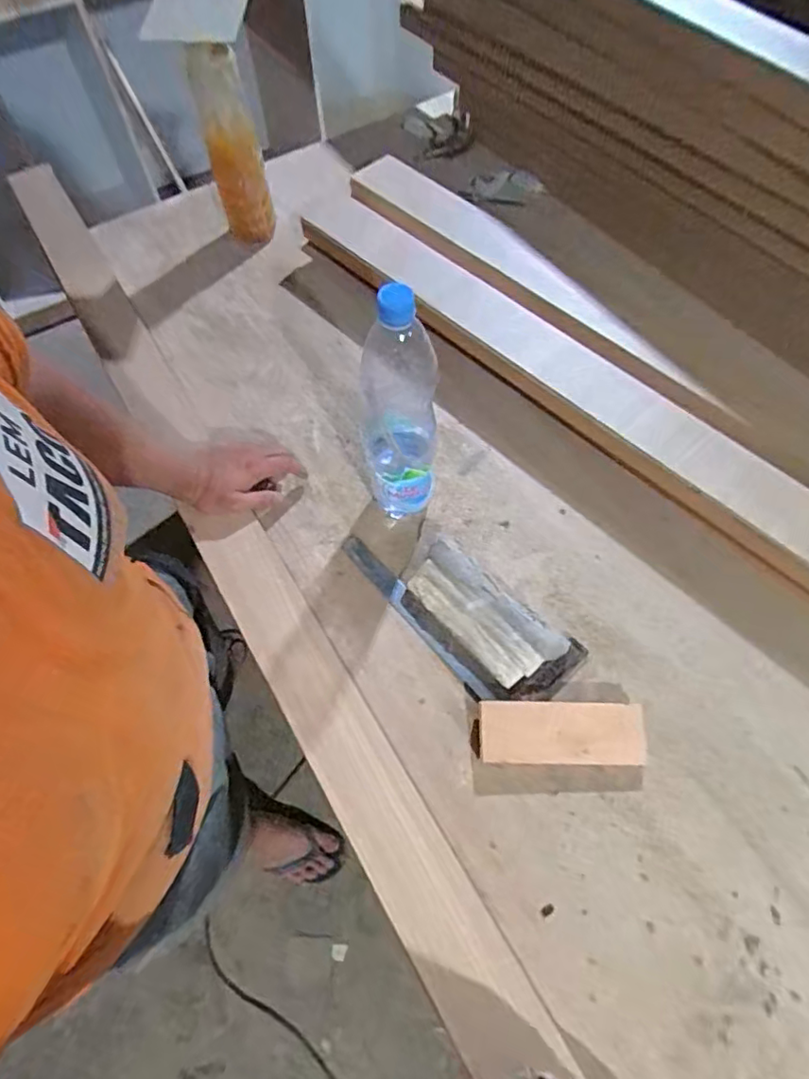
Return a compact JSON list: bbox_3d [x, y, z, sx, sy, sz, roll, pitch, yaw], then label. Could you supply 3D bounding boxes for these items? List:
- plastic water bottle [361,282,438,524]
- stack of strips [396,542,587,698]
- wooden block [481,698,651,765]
[{"bbox_3d":[-0.007,-0.137,0.637,0.081,0.333,0.088,-2,62,-1],"label":"plastic water bottle"},{"bbox_3d":[0.092,0.099,0.670,0.220,0.042,0.106,37,69,19],"label":"stack of strips"},{"bbox_3d":[0.168,0.208,0.615,0.168,0.029,0.061,1,62,2],"label":"wooden block"}]

